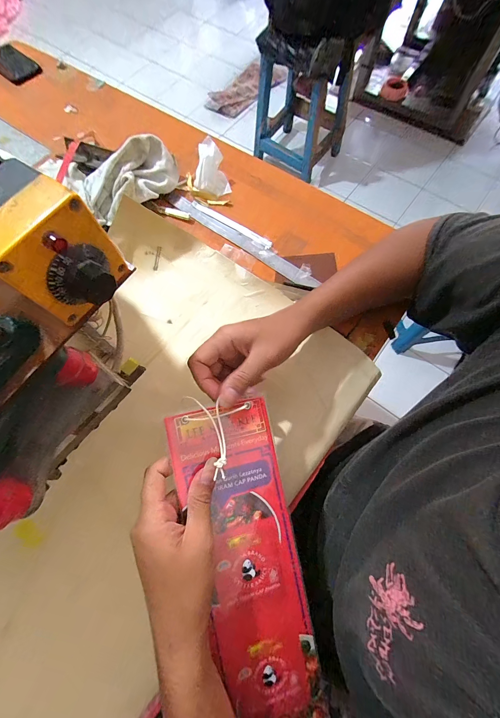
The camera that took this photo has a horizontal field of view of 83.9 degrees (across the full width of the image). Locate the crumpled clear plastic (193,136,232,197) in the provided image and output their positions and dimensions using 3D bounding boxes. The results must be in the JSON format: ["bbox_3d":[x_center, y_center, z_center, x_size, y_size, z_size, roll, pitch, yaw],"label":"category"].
[{"bbox_3d":[-0.072,-0.340,0.497,0.060,0.061,0.059,-12,72,-2],"label":"crumpled clear plastic"}]

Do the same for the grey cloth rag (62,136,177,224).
[{"bbox_3d":[-0.209,-0.304,0.480,0.179,0.077,0.092,-20,73,-5],"label":"grey cloth rag"}]

